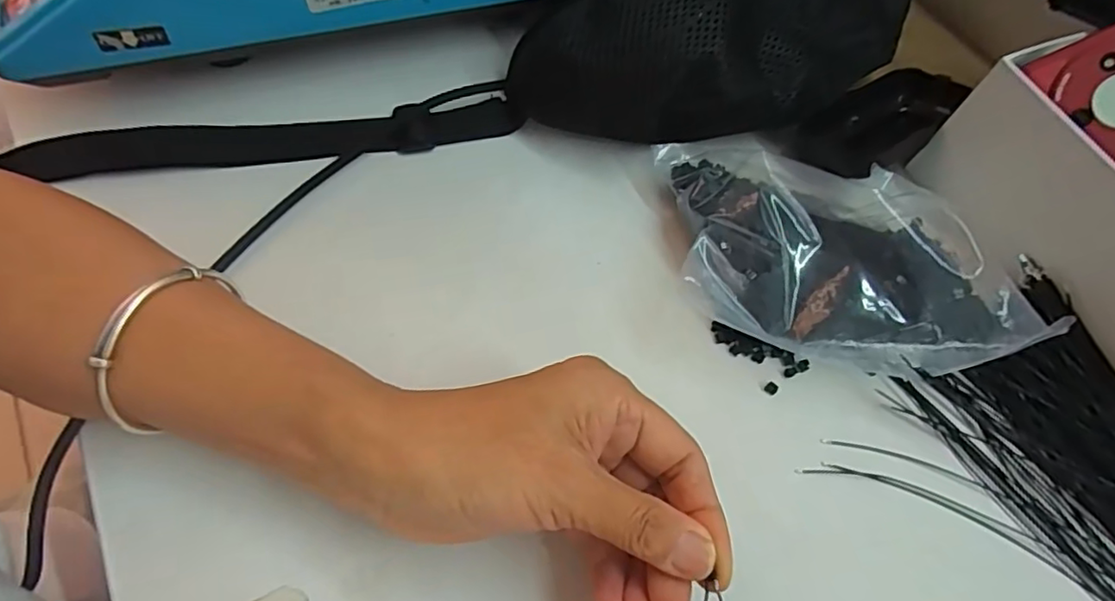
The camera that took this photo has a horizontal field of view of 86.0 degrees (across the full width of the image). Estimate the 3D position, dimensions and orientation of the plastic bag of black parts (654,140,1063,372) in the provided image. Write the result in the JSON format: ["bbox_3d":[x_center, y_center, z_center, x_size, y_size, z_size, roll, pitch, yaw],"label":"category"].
[{"bbox_3d":[0.133,-0.017,0.292,0.186,0.037,0.103,19,62,6],"label":"plastic bag of black parts"}]

